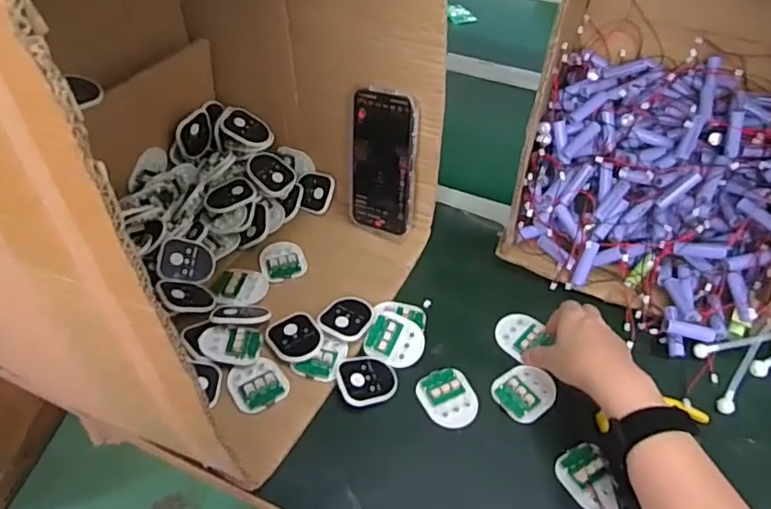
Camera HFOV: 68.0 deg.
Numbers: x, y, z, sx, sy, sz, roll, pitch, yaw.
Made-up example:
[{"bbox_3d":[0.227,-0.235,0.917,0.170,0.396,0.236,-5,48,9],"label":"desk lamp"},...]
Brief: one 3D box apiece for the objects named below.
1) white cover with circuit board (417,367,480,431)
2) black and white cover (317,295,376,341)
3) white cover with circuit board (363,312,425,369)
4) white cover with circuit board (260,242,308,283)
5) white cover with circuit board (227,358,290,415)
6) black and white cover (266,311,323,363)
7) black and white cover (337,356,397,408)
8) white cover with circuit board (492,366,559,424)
[{"bbox_3d":[0.059,0.133,0.537,0.050,0.006,0.059,-21,51,-19],"label":"white cover with circuit board"},{"bbox_3d":[-0.040,0.062,0.589,0.050,0.005,0.058,22,51,18],"label":"black and white cover"},{"bbox_3d":[0.010,0.085,0.578,0.058,0.012,0.050,27,73,7],"label":"white cover with circuit board"},{"bbox_3d":[-0.117,0.006,0.652,0.050,0.008,0.052,-14,49,-14],"label":"white cover with circuit board"},{"bbox_3d":[-0.120,0.118,0.536,0.051,0.005,0.055,-23,52,-21],"label":"white cover with circuit board"},{"bbox_3d":[-0.091,0.081,0.570,0.050,0.006,0.058,-24,52,-22],"label":"black and white cover"},{"bbox_3d":[-0.018,0.119,0.549,0.055,0.010,0.055,-9,54,-27],"label":"black and white cover"},{"bbox_3d":[0.131,0.129,0.541,0.055,0.007,0.050,-34,56,-28],"label":"white cover with circuit board"}]

